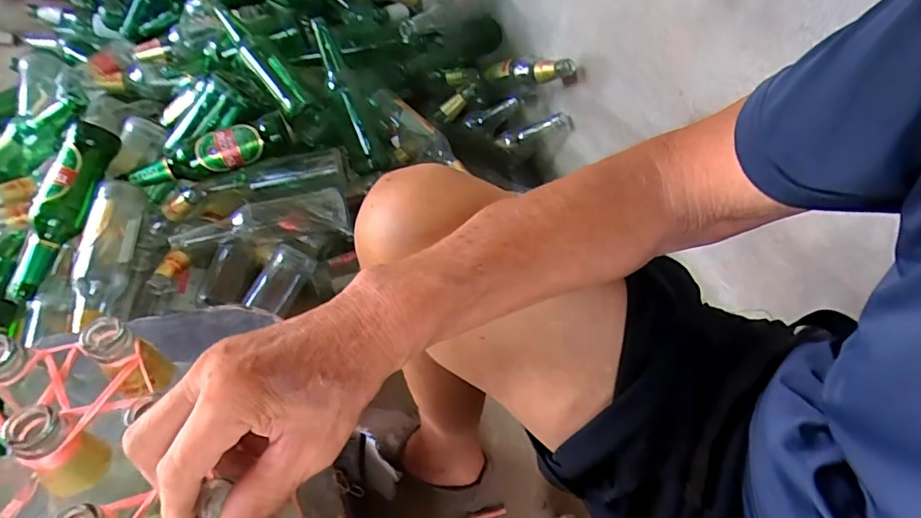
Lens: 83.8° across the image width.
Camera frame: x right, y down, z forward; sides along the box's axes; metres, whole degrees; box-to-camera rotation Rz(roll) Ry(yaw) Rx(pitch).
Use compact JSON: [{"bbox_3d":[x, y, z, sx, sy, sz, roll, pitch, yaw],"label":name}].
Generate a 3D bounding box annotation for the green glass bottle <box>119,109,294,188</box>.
[{"bbox_3d":[-0.419,-0.176,0.850,0.268,0.068,0.058,-17,56,-14],"label":"green glass bottle"}]

